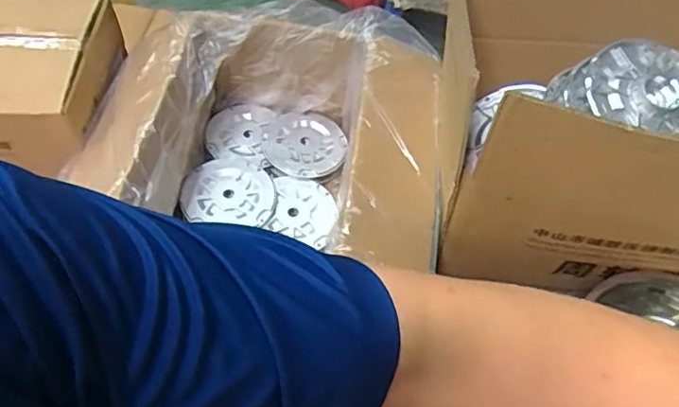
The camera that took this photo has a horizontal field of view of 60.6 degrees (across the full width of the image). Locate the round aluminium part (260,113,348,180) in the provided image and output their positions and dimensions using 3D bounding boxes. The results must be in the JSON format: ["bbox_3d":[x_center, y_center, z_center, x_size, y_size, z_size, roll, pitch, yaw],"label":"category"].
[{"bbox_3d":[-0.057,-0.099,0.961,0.134,0.017,0.129,2,55,-3],"label":"round aluminium part"}]

